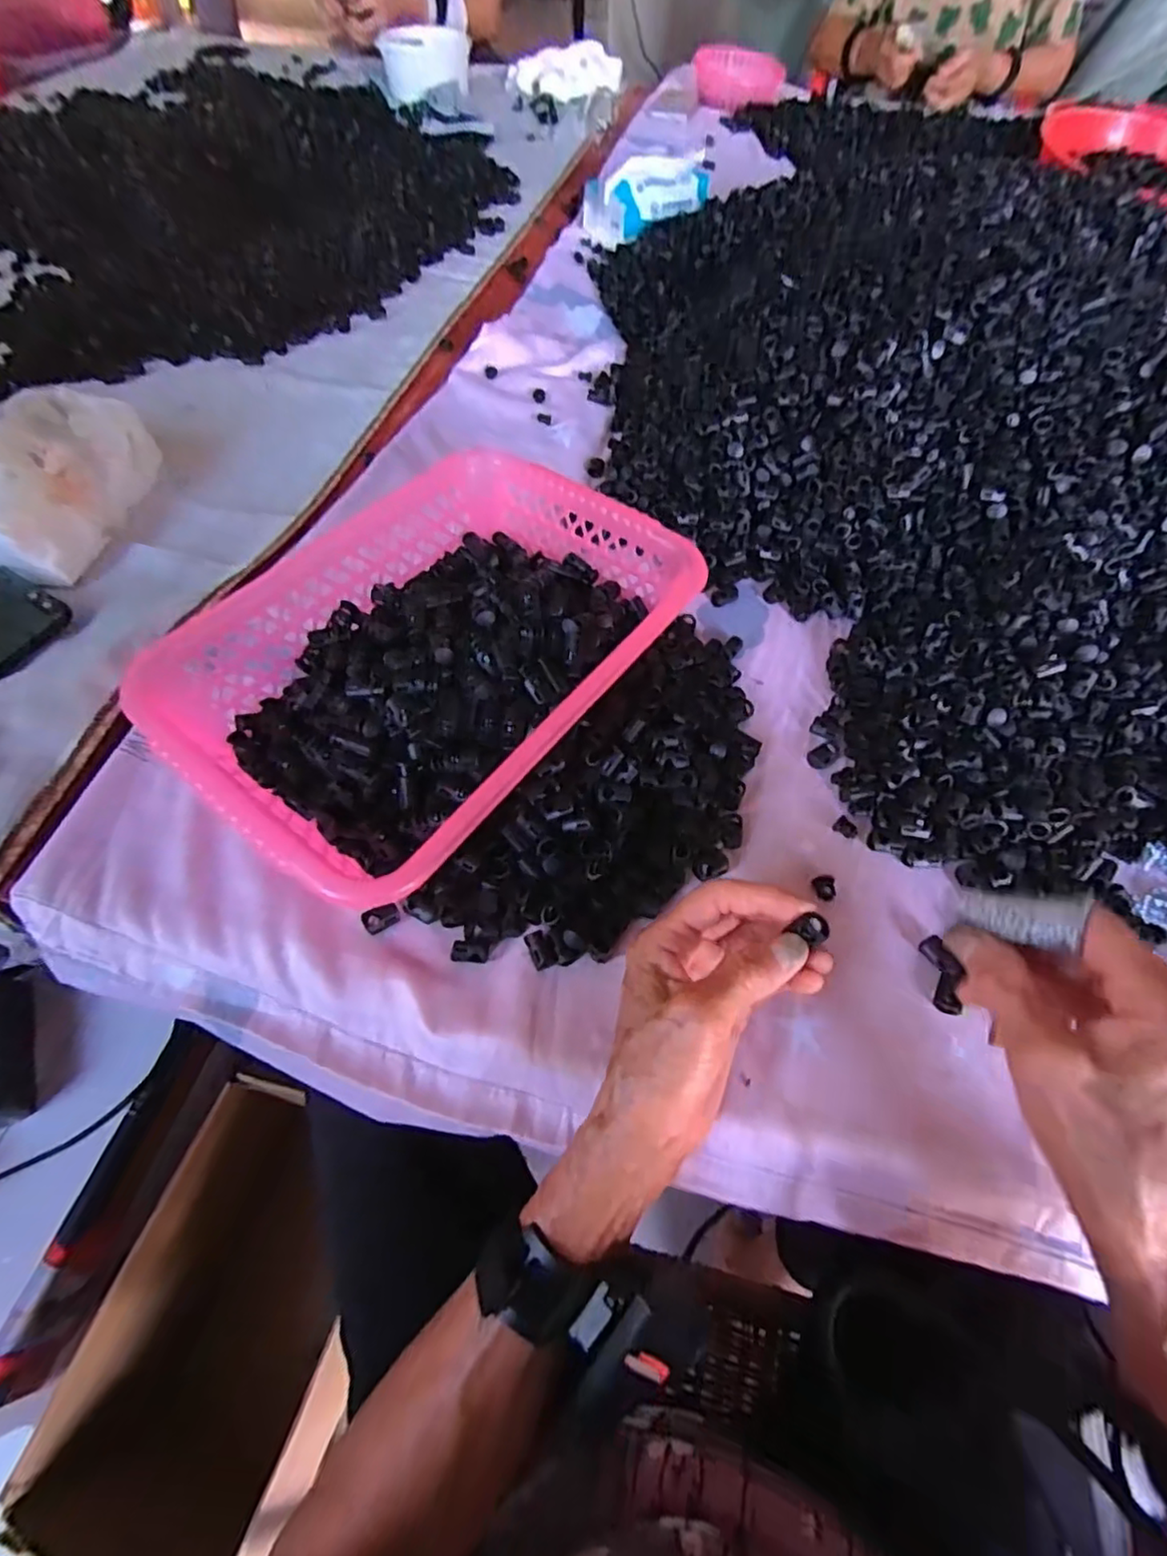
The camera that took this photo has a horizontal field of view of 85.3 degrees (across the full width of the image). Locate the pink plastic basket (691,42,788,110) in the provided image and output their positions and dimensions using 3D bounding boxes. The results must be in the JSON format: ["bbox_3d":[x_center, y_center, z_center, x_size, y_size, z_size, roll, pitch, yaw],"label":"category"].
[{"bbox_3d":[0.294,-1.339,1.205,0.172,0.052,0.197,10,59,5],"label":"pink plastic basket"}]

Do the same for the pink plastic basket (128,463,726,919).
[{"bbox_3d":[-0.090,-0.074,0.402,0.214,0.071,0.305,35,64,18],"label":"pink plastic basket"}]

